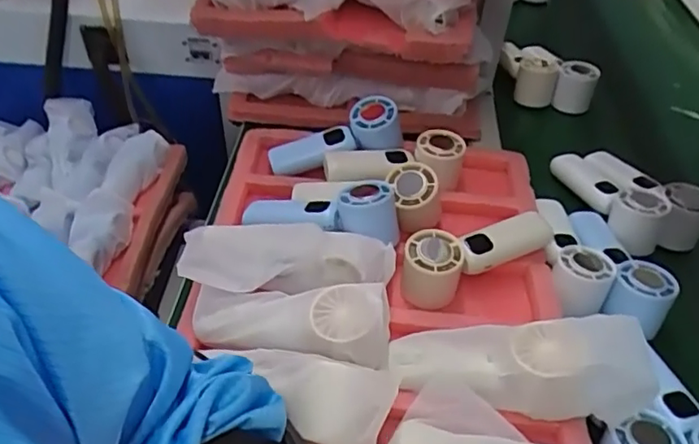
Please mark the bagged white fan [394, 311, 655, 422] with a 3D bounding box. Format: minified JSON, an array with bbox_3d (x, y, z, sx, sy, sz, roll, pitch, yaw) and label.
[{"bbox_3d":[0.129,0.112,0.442,0.186,0.061,0.059,-3,40,23],"label":"bagged white fan"}]

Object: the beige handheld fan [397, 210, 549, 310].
[{"bbox_3d":[0.124,0.033,0.555,0.154,0.075,0.048,-17,46,-19],"label":"beige handheld fan"}]

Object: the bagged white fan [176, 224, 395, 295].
[{"bbox_3d":[-0.057,0.029,0.498,0.186,0.036,0.074,3,43,1],"label":"bagged white fan"}]

